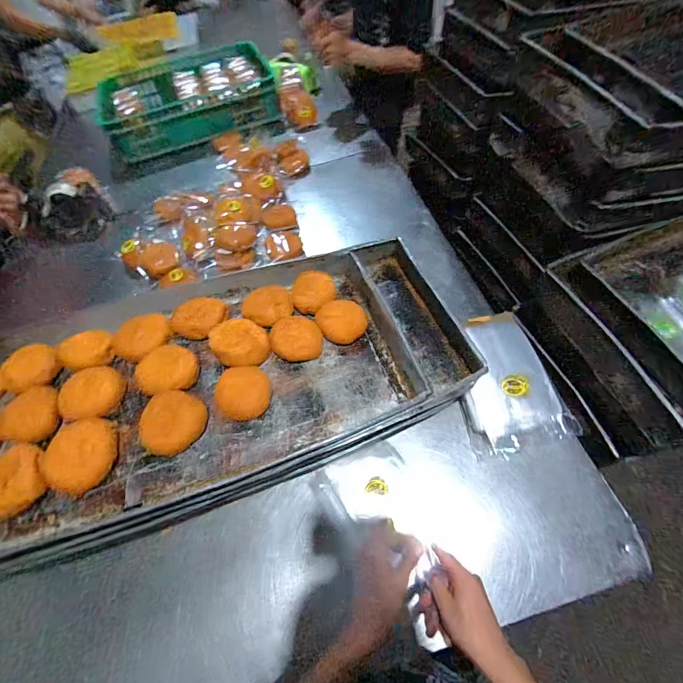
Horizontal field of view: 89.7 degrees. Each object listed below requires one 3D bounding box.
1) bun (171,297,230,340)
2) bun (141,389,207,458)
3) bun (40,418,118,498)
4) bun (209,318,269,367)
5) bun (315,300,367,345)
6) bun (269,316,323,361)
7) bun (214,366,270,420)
[{"bbox_3d":[-0.283,-0.048,0.676,0.098,0.036,0.084,-1,58,4],"label":"bun"},{"bbox_3d":[-0.275,0.129,0.556,0.092,0.031,0.099,-2,57,4],"label":"bun"},{"bbox_3d":[-0.405,0.177,0.534,0.093,0.032,0.104,-27,59,-12],"label":"bun"},{"bbox_3d":[-0.187,0.002,0.636,0.093,0.044,0.091,-2,57,4],"label":"bun"},{"bbox_3d":[-0.004,-0.039,0.686,0.102,0.036,0.085,7,59,10],"label":"bun"},{"bbox_3d":[-0.087,-0.007,0.658,0.098,0.045,0.086,-13,57,-3],"label":"bun"},{"bbox_3d":[-0.172,0.090,0.602,0.087,0.030,0.095,-2,57,4],"label":"bun"}]

